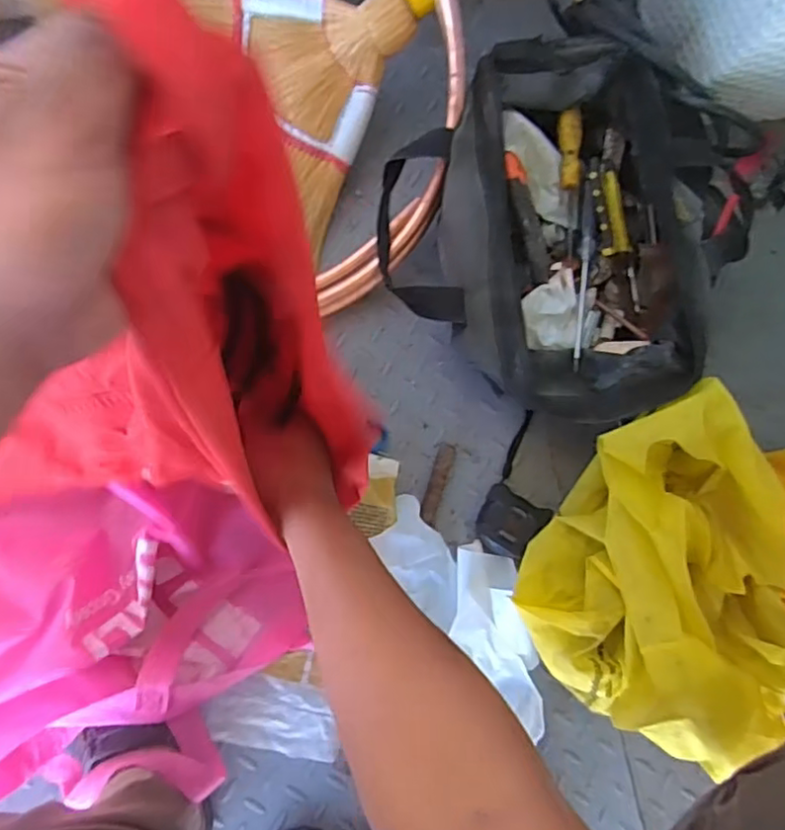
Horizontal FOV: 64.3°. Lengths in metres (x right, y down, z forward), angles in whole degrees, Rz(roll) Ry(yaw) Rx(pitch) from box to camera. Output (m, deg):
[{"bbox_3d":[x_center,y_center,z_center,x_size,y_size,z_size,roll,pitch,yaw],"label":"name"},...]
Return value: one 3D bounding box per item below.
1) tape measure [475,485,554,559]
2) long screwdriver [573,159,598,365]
[{"bbox_3d":[0.125,0.116,0.653,0.065,0.039,0.068,34,80,-1],"label":"tape measure"},{"bbox_3d":[0.194,-0.156,0.625,0.016,0.022,0.222,8,82,-5],"label":"long screwdriver"}]

